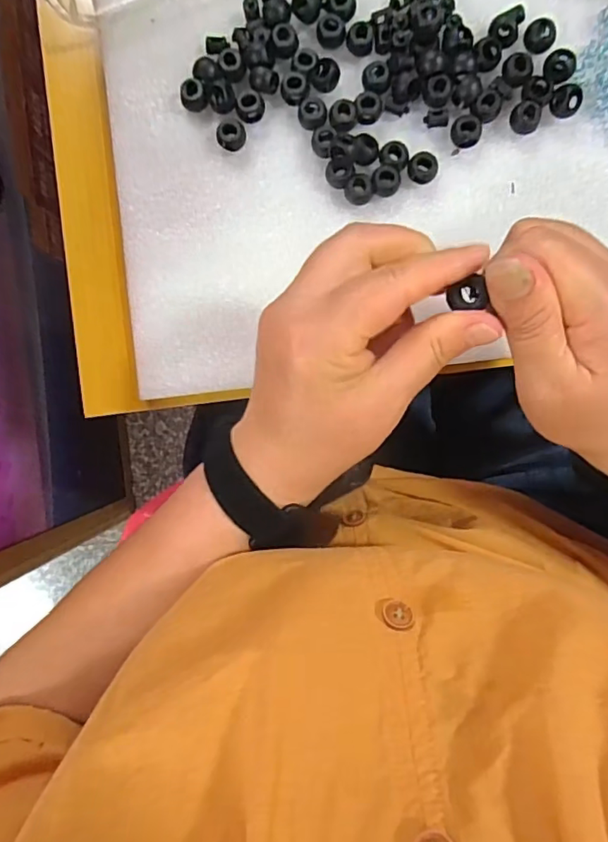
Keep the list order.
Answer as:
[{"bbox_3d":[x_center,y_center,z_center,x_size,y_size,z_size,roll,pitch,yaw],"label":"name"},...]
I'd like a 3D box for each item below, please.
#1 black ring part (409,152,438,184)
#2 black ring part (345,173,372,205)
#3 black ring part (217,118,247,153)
[{"bbox_3d":[0.072,-0.154,0.330,0.018,0.012,0.015,19,92,3],"label":"black ring part"},{"bbox_3d":[0.033,-0.141,0.332,0.017,0.010,0.016,0,91,4],"label":"black ring part"},{"bbox_3d":[-0.044,-0.176,0.334,0.018,0.014,0.015,-26,89,4],"label":"black ring part"}]

